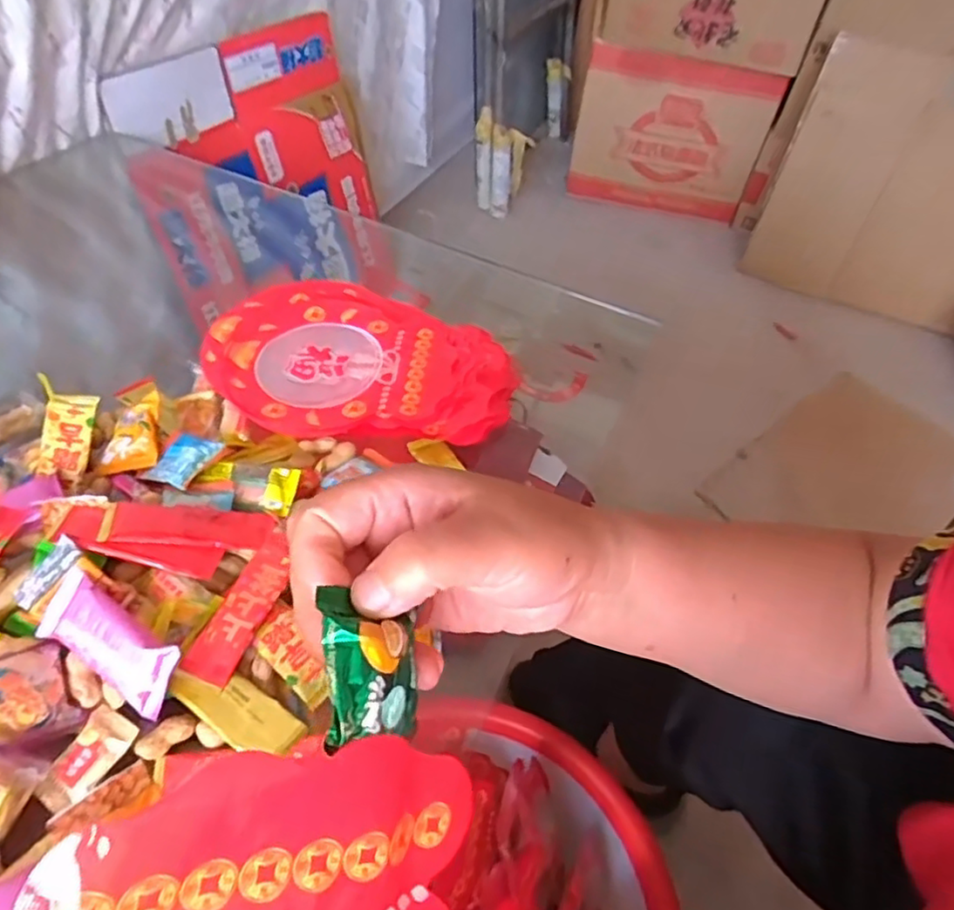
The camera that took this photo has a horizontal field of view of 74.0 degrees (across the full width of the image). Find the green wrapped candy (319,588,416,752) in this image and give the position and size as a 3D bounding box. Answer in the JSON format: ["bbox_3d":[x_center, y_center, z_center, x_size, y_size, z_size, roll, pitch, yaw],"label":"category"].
[{"bbox_3d":[-0.034,0.066,0.200,0.029,0.014,0.045,10,66,-34],"label":"green wrapped candy"}]

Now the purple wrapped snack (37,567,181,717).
[{"bbox_3d":[-0.224,0.113,0.383,0.098,0.013,0.044,30,90,15],"label":"purple wrapped snack"}]

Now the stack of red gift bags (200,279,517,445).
[{"bbox_3d":[-0.106,-0.093,0.588,0.276,0.028,0.191,7,50,0],"label":"stack of red gift bags"}]

